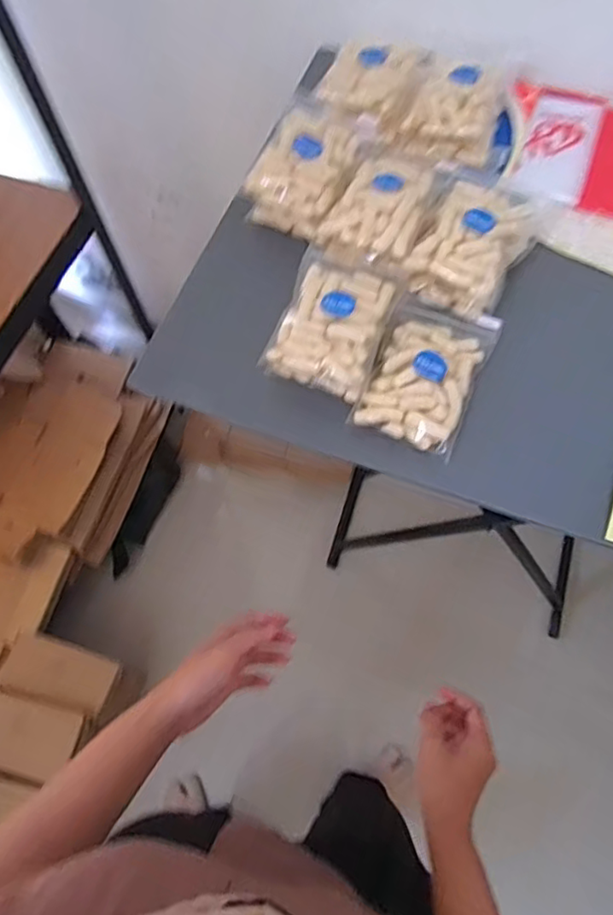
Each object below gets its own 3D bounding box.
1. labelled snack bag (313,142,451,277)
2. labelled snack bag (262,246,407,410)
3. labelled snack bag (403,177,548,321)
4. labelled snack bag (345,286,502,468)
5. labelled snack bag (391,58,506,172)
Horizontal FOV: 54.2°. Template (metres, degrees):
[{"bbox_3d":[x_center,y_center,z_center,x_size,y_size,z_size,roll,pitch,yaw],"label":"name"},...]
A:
[{"bbox_3d":[0.079,-0.248,0.576,0.095,0.046,0.156,26,70,13],"label":"labelled snack bag"},{"bbox_3d":[0.025,-0.121,0.527,0.092,0.043,0.132,17,68,9],"label":"labelled snack bag"},{"bbox_3d":[0.162,-0.205,0.558,0.091,0.059,0.153,27,70,13],"label":"labelled snack bag"},{"bbox_3d":[0.104,-0.078,0.518,0.090,0.028,0.147,22,69,11],"label":"labelled snack bag"},{"bbox_3d":[0.154,-0.358,0.614,0.091,0.056,0.124,21,69,11],"label":"labelled snack bag"}]

